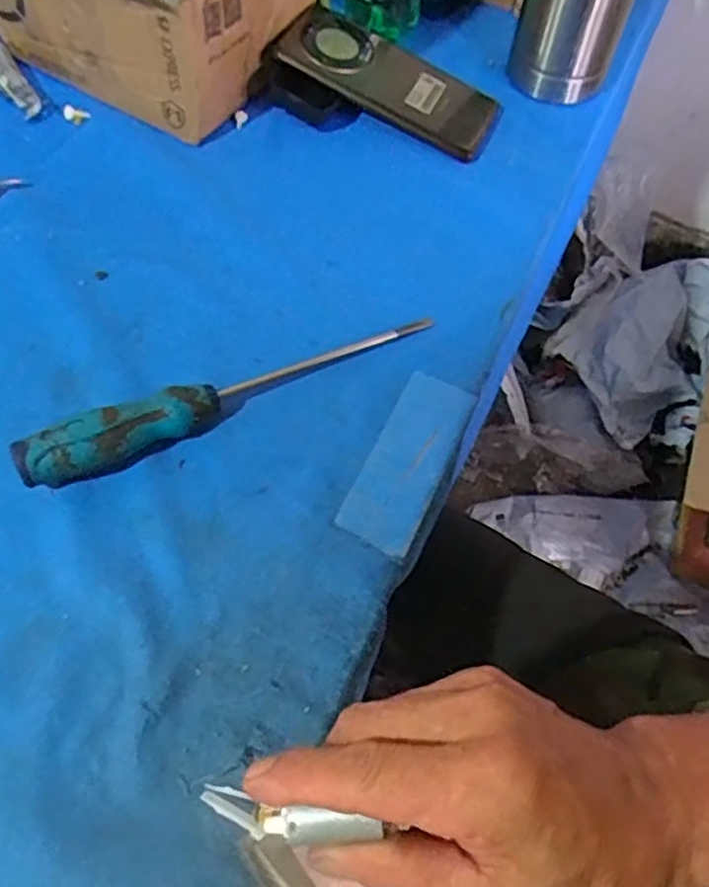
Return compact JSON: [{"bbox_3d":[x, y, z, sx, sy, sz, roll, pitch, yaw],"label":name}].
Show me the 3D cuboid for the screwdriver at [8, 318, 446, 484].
[{"bbox_3d":[-0.062,-0.032,0.403,0.241,0.037,0.027,-25,65,-17],"label":"screwdriver"}]

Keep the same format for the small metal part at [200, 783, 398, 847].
[{"bbox_3d":[-0.024,0.129,0.248,0.066,0.010,0.012,-1,57,24],"label":"small metal part"}]

